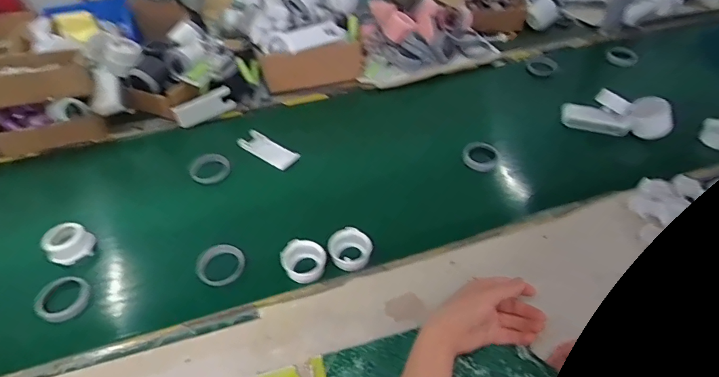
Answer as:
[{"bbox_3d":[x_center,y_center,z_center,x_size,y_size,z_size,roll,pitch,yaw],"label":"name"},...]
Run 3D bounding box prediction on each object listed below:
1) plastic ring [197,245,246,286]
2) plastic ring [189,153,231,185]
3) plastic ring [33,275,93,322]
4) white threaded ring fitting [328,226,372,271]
[{"bbox_3d":[-0.187,0.103,0.597,0.063,0.011,0.054,-6,64,-16],"label":"plastic ring"},{"bbox_3d":[-0.246,-0.032,0.730,0.064,0.016,0.059,0,46,0],"label":"plastic ring"},{"bbox_3d":[-0.373,0.138,0.559,0.054,0.018,0.059,0,46,0],"label":"plastic ring"},{"bbox_3d":[-0.015,0.083,0.605,0.058,0.028,0.055,0,46,0],"label":"white threaded ring fitting"}]

